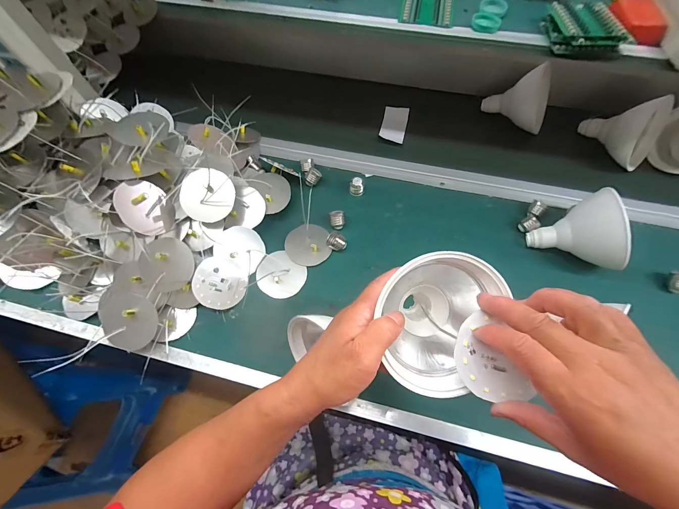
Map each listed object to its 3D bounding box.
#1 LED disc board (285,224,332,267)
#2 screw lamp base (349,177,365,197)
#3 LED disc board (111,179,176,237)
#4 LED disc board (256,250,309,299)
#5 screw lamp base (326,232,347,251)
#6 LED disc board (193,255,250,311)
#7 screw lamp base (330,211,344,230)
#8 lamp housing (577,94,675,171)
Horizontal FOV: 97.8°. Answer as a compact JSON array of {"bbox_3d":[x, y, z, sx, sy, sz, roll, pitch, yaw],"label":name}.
[{"bbox_3d":[-0.051,-0.016,0.471,0.069,0.013,0.070,-9,66,-2],"label":"LED disc board"},{"bbox_3d":[0.030,-0.118,0.515,0.025,0.026,0.022,1,66,2],"label":"screw lamp base"},{"bbox_3d":[-0.256,-0.060,0.392,0.008,0.071,0.070,-4,26,26],"label":"LED disc board"},{"bbox_3d":[-0.091,0.032,0.453,0.074,0.017,0.066,34,71,16],"label":"LED disc board"},{"bbox_3d":[-0.007,-0.019,0.470,0.032,0.030,0.022,23,69,12],"label":"screw lamp base"},{"bbox_3d":[-0.172,0.041,0.429,0.071,0.004,0.071,22,72,-29],"label":"LED disc board"},{"bbox_3d":[-0.003,-0.056,0.488,0.022,0.023,0.027,-6,66,-1],"label":"screw lamp base"},{"bbox_3d":[0.507,-0.228,0.512,0.104,0.096,0.117,-36,70,-13],"label":"lamp housing"}]

